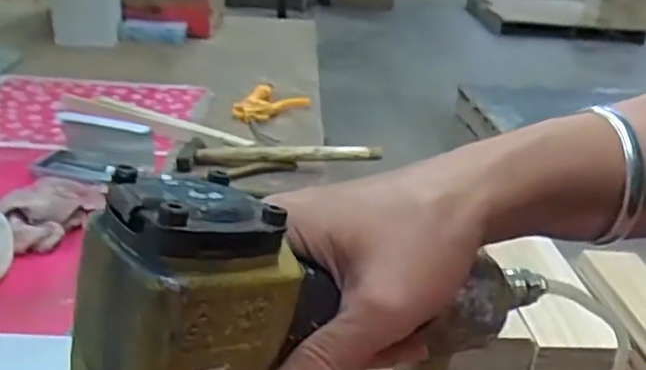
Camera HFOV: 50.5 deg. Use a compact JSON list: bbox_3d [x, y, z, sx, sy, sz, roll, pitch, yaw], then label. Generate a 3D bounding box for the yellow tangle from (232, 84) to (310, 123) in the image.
[{"bbox_3d":[-0.084,-0.125,1.038,0.082,0.020,0.121,16,28,26],"label":"yellow tangle"}]

